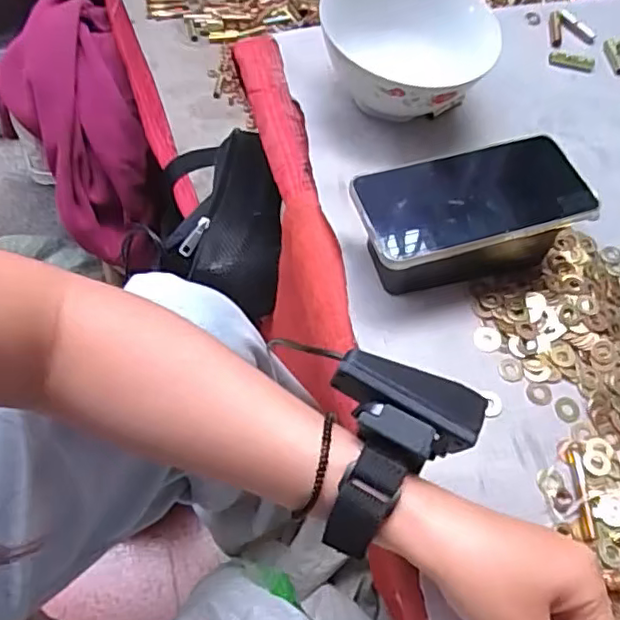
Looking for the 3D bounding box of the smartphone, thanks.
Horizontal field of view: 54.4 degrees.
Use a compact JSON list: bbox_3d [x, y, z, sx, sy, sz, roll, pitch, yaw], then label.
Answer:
[{"bbox_3d":[0.112,-0.079,0.420,0.157,0.015,0.077,-14,60,-13],"label":"smartphone"}]

